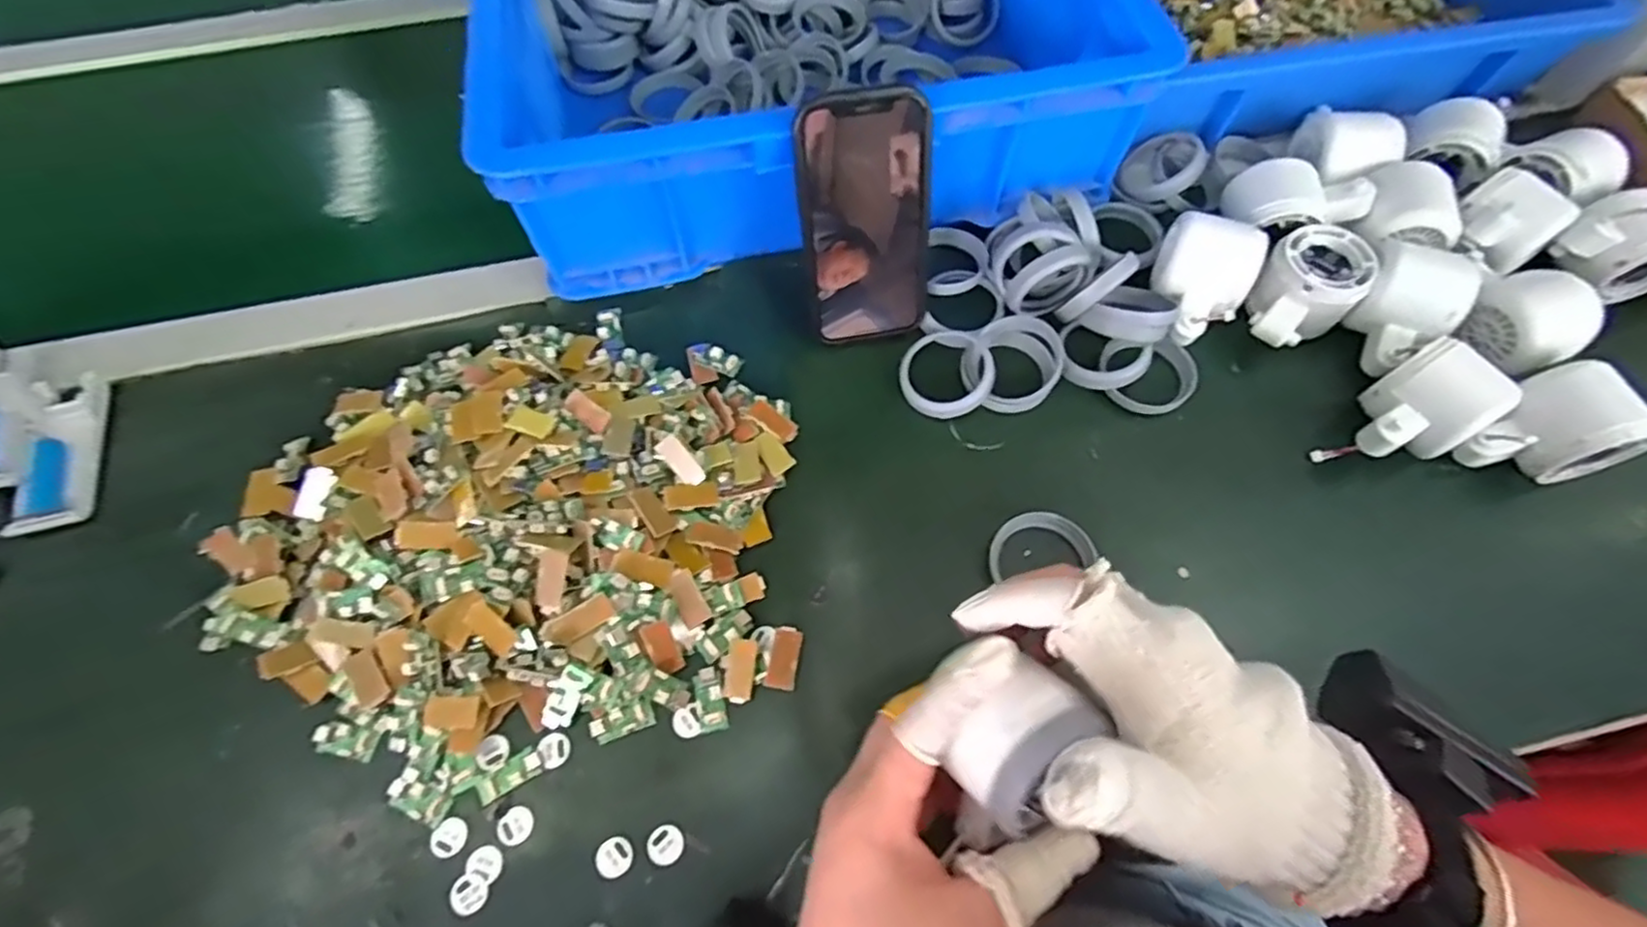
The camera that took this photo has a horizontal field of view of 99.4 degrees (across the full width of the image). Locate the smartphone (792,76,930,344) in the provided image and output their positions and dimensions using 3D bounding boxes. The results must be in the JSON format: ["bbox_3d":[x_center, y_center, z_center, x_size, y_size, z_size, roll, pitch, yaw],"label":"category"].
[{"bbox_3d":[0.027,-0.142,0.418,0.078,0.147,0.007,-12,41,-4],"label":"smartphone"}]

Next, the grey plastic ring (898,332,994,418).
[{"bbox_3d":[0.077,-0.059,0.443,0.055,0.015,0.057,0,65,1],"label":"grey plastic ring"}]

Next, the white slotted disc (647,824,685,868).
[{"bbox_3d":[-0.078,0.187,0.342,0.018,0.004,0.017,0,65,1],"label":"white slotted disc"}]

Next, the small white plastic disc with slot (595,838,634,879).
[{"bbox_3d":[-0.101,0.189,0.335,0.017,0.004,0.017,0,65,1],"label":"small white plastic disc with slot"}]

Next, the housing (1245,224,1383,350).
[{"bbox_3d":[0.310,-0.112,0.453,0.082,0.041,0.057,-37,70,-15],"label":"housing"}]

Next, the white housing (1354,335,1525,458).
[{"bbox_3d":[0.342,-0.028,0.403,0.077,0.054,0.054,-32,68,-13],"label":"white housing"}]

